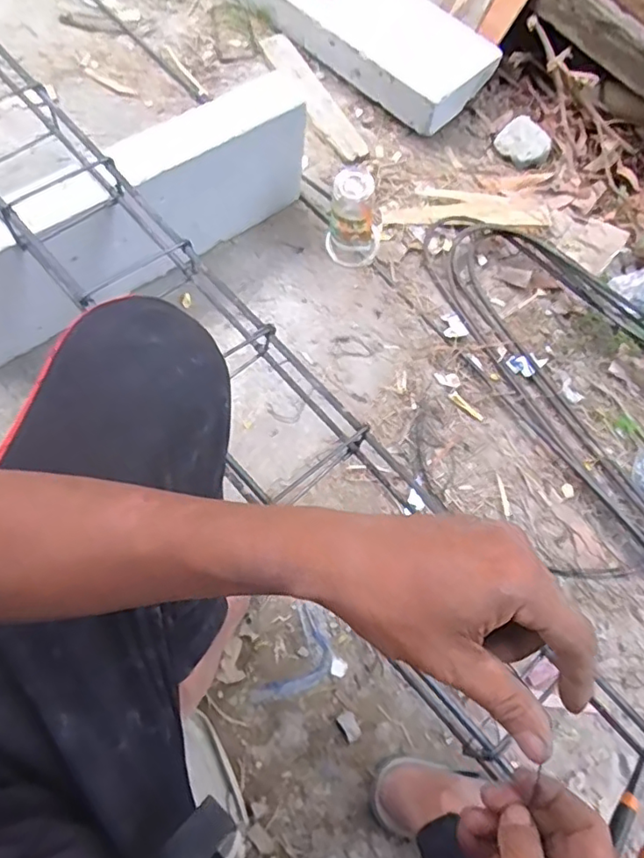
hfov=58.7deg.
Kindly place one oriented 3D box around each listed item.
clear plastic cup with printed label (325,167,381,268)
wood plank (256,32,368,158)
[{"bbox_3d":[0.053,-0.337,0.899,0.087,0.180,0.088,2,67,-4],"label":"clear plastic cup with printed label"},{"bbox_3d":[-0.016,-0.638,1.095,0.063,0.024,0.307,-26,72,-15],"label":"wood plank"}]

